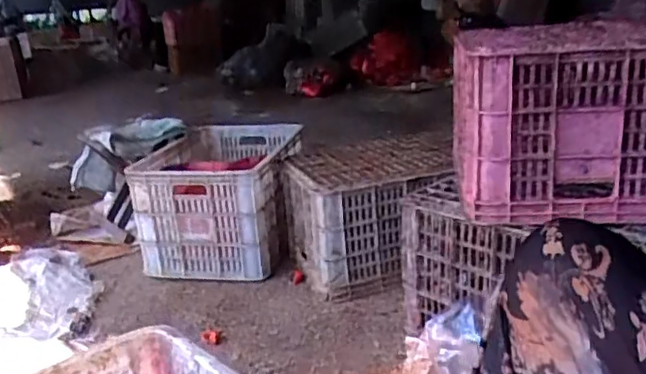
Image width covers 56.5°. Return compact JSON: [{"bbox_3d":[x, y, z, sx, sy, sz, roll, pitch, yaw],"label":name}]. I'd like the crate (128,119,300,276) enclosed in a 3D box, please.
[{"bbox_3d":[-0.288,0.015,1.790,0.384,0.287,0.600,-3,18,2],"label":"crate"}]

